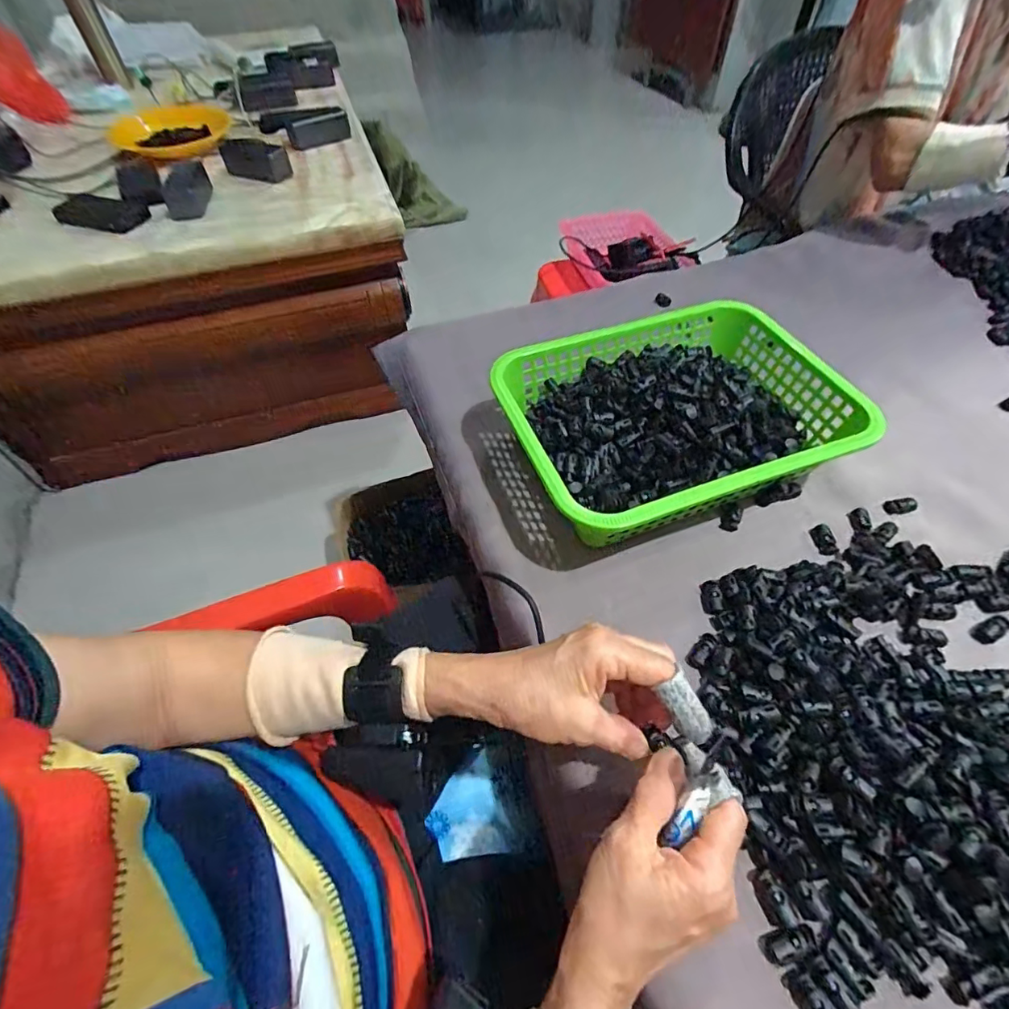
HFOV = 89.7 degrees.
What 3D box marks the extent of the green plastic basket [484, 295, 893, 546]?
[{"bbox_3d":[0.159,-0.079,0.486,0.308,0.079,0.223,-17,55,-12],"label":"green plastic basket"}]

